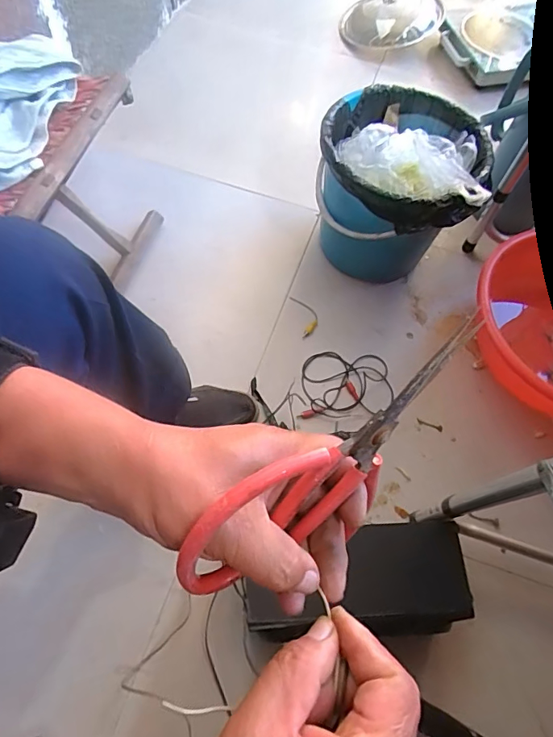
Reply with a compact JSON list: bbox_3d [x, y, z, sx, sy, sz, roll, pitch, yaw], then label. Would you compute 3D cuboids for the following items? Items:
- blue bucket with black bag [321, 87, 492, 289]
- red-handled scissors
[{"bbox_3d":[0.203,-0.310,0.843,0.266,0.261,0.266,11,64,2],"label":"blue bucket with black bag"},{"bbox_3d":[0.028,0.054,0.240,0.176,0.086,0.015,-37,51,-5],"label":"red-handled scissors"}]

